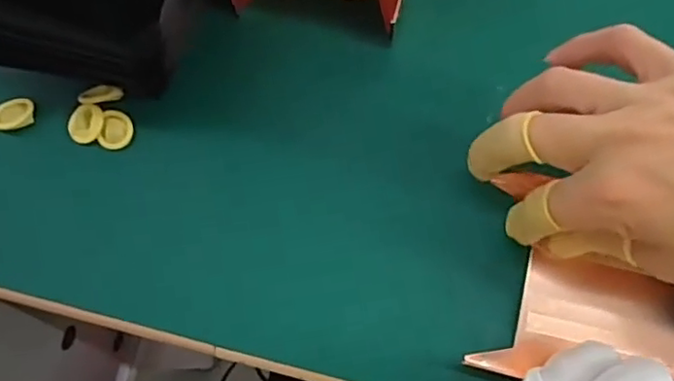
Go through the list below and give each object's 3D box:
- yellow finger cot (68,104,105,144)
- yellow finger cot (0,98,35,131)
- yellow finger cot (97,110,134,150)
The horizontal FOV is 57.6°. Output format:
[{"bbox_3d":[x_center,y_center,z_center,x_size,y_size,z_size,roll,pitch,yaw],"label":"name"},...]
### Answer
[{"bbox_3d":[-0.123,-0.032,0.304,0.016,0.008,0.019,22,76,7],"label":"yellow finger cot"},{"bbox_3d":[-0.160,-0.037,0.305,0.019,0.011,0.015,-15,75,-2],"label":"yellow finger cot"},{"bbox_3d":[-0.109,-0.030,0.302,0.015,0.004,0.019,10,75,4],"label":"yellow finger cot"}]

